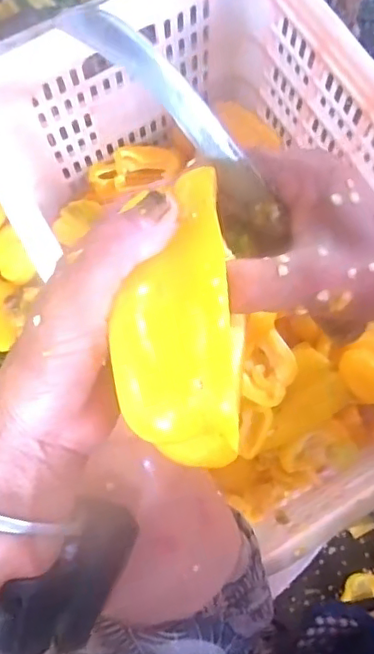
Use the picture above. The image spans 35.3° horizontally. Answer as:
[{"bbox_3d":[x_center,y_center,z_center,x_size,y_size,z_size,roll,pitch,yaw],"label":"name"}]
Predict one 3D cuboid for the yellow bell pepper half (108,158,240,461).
[{"bbox_3d":[-0.002,-0.008,0.231,0.048,0.037,0.117,1,73,1],"label":"yellow bell pepper half"}]

